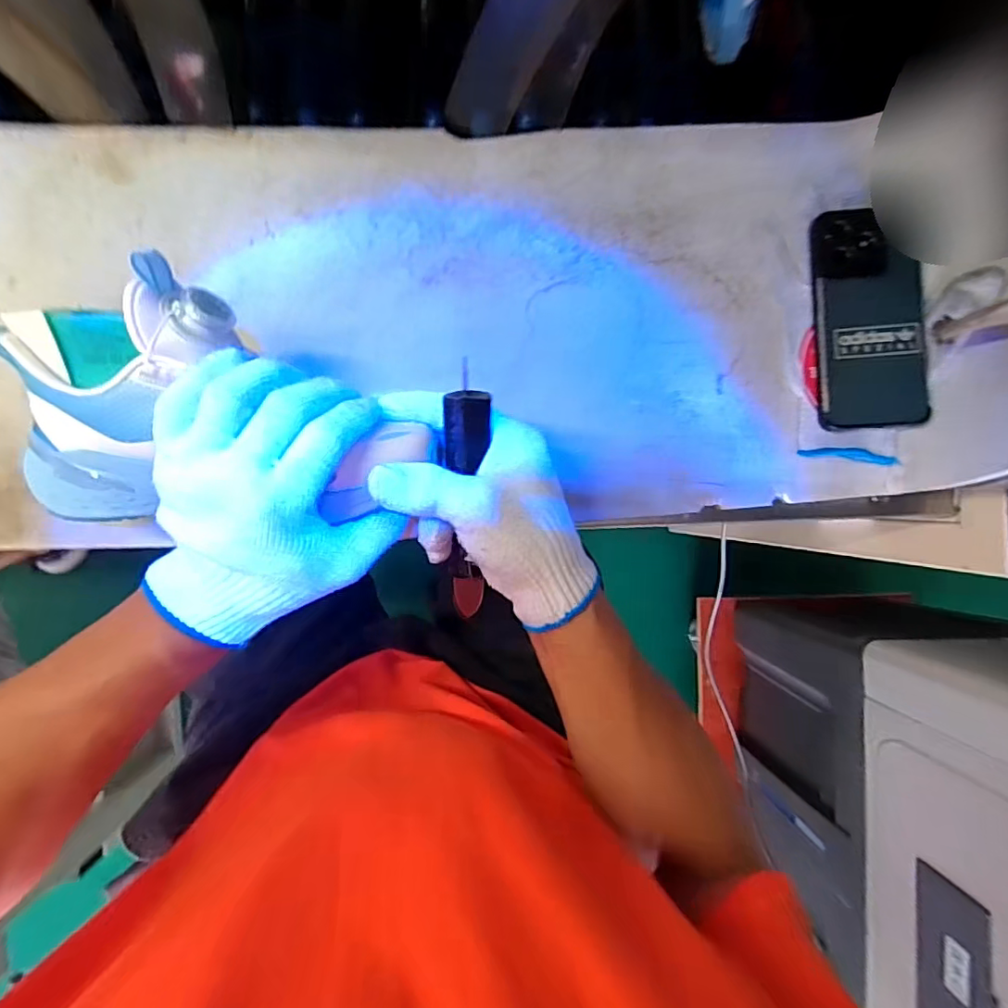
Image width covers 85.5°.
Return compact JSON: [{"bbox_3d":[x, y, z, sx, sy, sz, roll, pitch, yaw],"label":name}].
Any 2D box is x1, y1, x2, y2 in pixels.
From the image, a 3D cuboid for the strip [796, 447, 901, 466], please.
[{"bbox_3d":[0.269,-0.039,0.426,0.074,0.015,0.009,7,90,-6],"label":"strip"}]

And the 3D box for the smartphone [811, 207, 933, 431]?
[{"bbox_3d":[0.278,-0.140,0.412,0.080,0.010,0.160,-2,90,3],"label":"smartphone"}]

